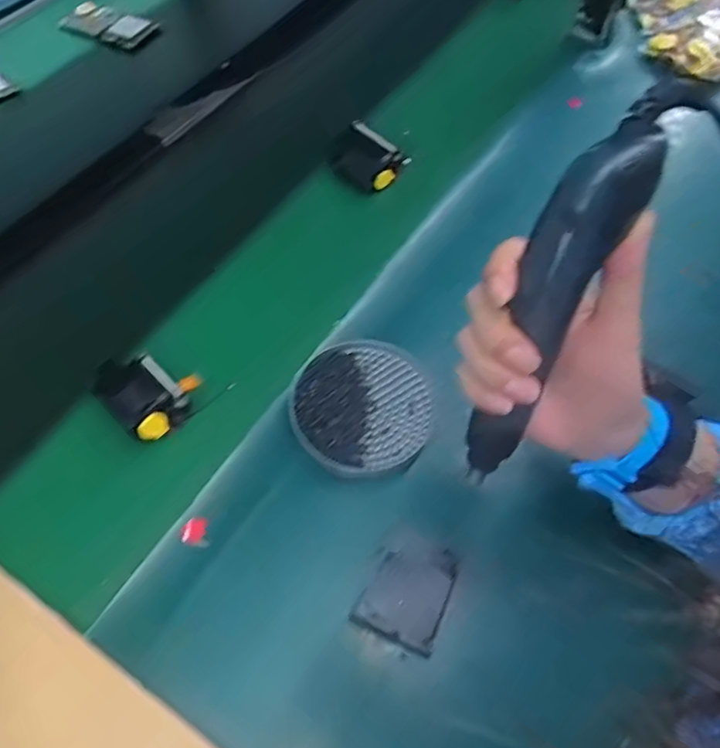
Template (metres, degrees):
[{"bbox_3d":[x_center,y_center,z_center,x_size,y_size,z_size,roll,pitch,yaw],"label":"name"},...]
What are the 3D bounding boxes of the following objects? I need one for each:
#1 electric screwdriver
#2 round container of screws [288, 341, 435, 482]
[{"bbox_3d":[0.100,-0.035,0.319,0.040,0.216,0.031,25,36,14],"label":"electric screwdriver"},{"bbox_3d":[0.004,0.027,0.481,0.106,0.028,0.115,0,58,-1],"label":"round container of screws"}]

